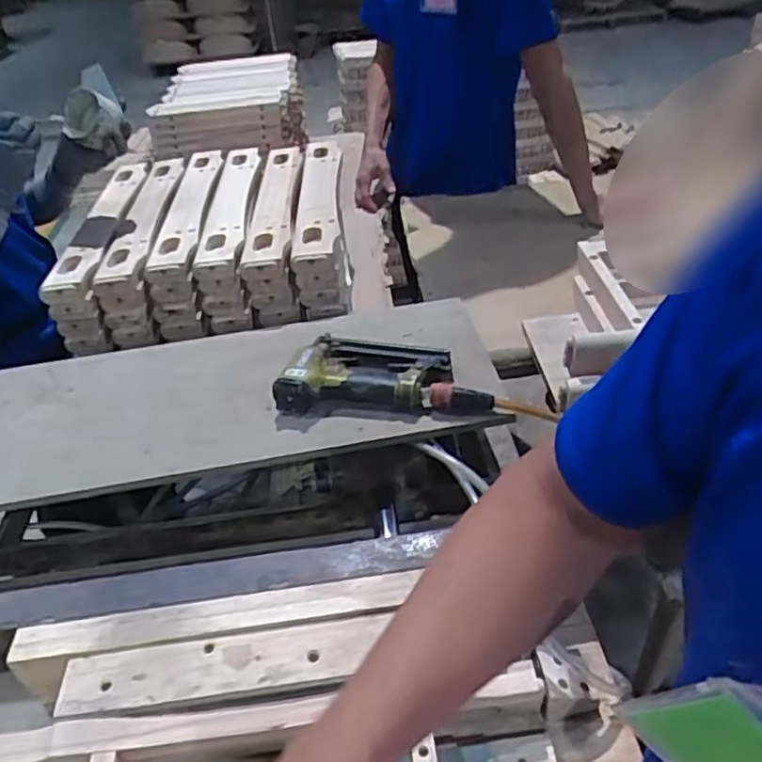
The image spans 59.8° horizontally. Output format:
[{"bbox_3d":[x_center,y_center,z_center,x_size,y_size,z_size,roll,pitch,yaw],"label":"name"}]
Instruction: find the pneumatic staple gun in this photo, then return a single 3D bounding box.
[{"bbox_3d":[0.004,-0.014,0.833,0.252,0.048,0.124,-1,38,7],"label":"pneumatic staple gun"}]

